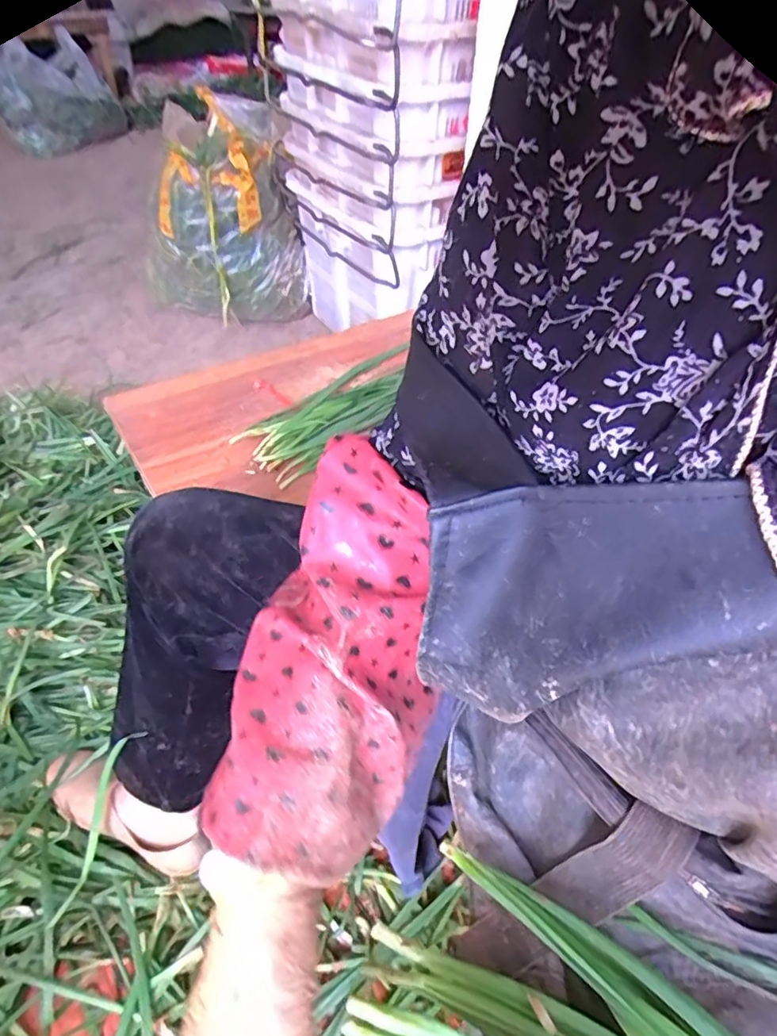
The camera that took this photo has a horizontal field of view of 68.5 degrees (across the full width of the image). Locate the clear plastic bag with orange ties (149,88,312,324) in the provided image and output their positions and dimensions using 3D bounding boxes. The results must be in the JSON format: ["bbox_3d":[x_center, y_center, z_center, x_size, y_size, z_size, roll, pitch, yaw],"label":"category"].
[{"bbox_3d":[-0.370,-0.659,1.243,0.321,0.397,0.257,-14,47,-15],"label":"clear plastic bag with orange ties"}]

